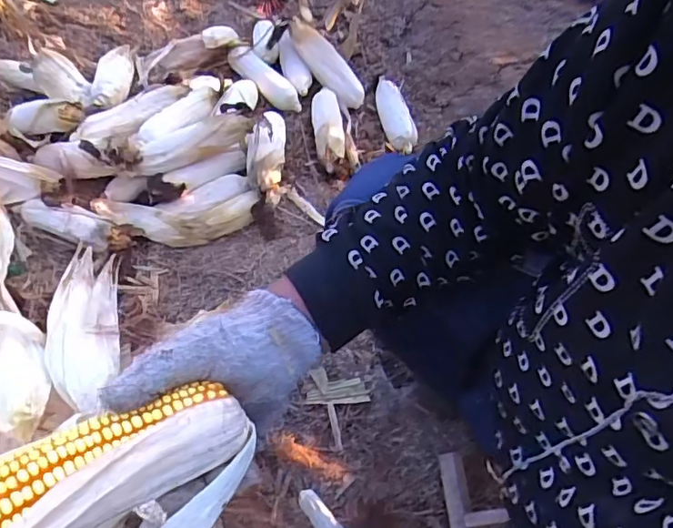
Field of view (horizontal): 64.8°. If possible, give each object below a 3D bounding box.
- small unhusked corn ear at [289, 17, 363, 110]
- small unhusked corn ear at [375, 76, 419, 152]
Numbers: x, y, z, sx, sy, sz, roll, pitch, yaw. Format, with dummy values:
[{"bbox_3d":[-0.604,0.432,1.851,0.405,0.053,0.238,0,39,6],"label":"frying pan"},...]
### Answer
[{"bbox_3d":[-0.021,-0.450,1.195,0.229,0.058,0.068,45,64,-19],"label":"small unhusked corn ear"},{"bbox_3d":[0.130,-0.337,1.174,0.069,0.046,0.245,-11,59,-3],"label":"small unhusked corn ear"}]

